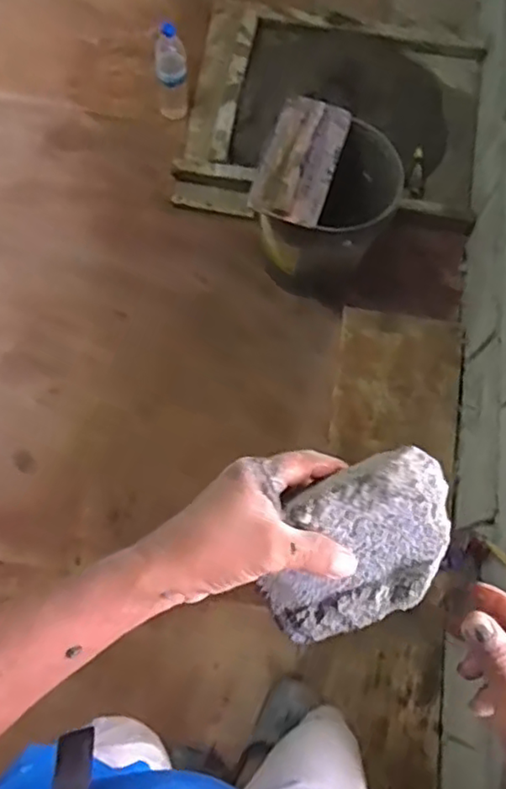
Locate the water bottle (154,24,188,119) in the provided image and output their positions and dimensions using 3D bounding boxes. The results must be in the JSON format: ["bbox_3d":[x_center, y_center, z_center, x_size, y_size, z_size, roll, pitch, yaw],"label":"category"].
[{"bbox_3d":[-0.214,-0.829,1.607,0.079,0.224,0.095,-5,70,-4],"label":"water bottle"}]

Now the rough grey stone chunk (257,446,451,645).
[{"bbox_3d":[0.070,0.098,0.430,0.131,0.060,0.110,-16,99,4],"label":"rough grey stone chunk"}]

